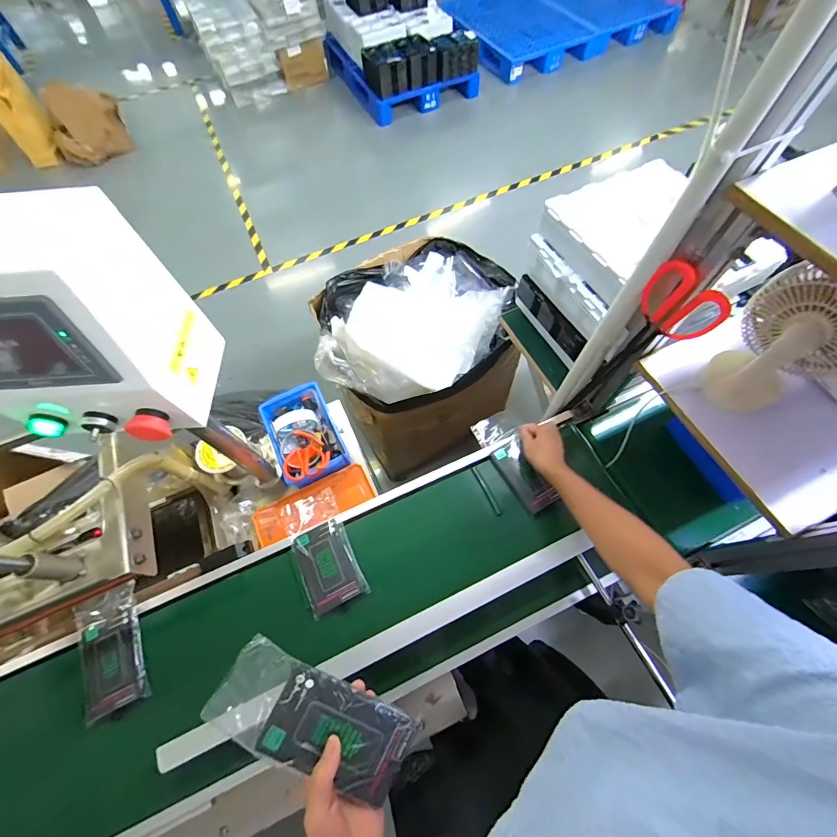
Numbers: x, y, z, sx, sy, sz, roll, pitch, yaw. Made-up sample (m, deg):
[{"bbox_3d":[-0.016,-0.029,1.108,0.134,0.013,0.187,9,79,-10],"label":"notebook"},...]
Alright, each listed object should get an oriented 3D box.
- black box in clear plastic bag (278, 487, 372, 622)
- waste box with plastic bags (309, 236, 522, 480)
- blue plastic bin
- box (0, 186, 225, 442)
[{"bbox_3d":[-0.169,0.227,0.669,0.098,0.018,0.202,-25,65,-9],"label":"black box in clear plastic bag"},{"bbox_3d":[0.003,-0.203,1.393,0.622,0.607,0.566,-34,67,-13],"label":"waste box with plastic bags"},{"bbox_3d":[-0.245,0.035,0.827,0.136,0.075,0.217,-25,65,-9],"label":"blue plastic bin"},{"bbox_3d":[-0.334,-0.081,0.368,0.178,0.189,0.147,3,64,4],"label":"box"}]

